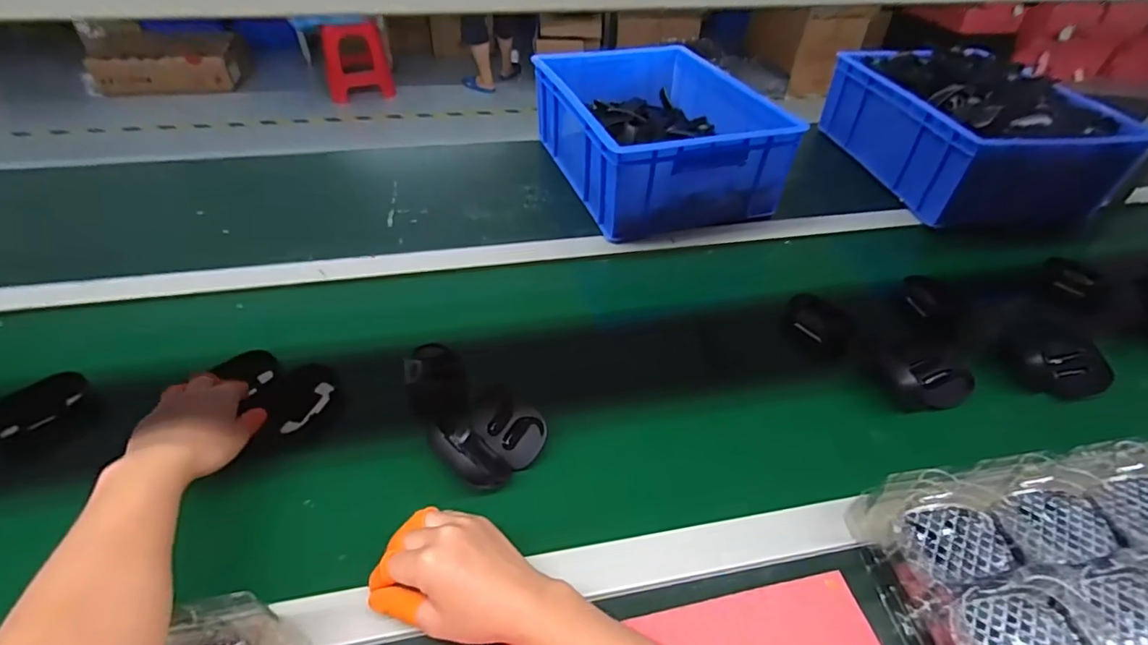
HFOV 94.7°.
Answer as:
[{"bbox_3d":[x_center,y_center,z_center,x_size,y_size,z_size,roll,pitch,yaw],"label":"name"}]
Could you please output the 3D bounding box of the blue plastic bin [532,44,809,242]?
[{"bbox_3d":[0.117,-0.346,0.918,0.306,0.142,0.474,-12,45,-14],"label":"blue plastic bin"}]

